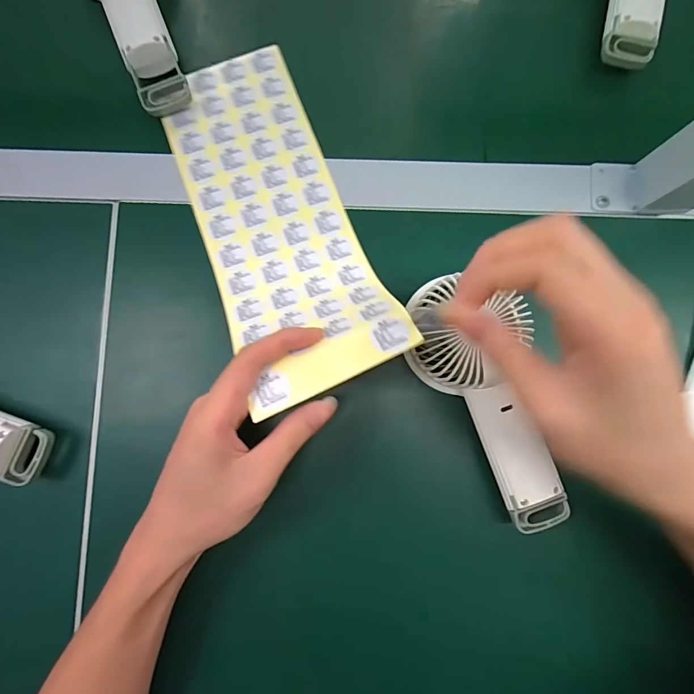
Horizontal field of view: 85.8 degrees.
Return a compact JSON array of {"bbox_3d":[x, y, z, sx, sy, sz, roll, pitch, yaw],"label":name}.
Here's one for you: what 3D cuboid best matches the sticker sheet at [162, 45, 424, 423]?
[{"bbox_3d":[-0.056,-0.098,0.282,0.109,0.039,0.286,-22,70,-2],"label":"sticker sheet"}]

